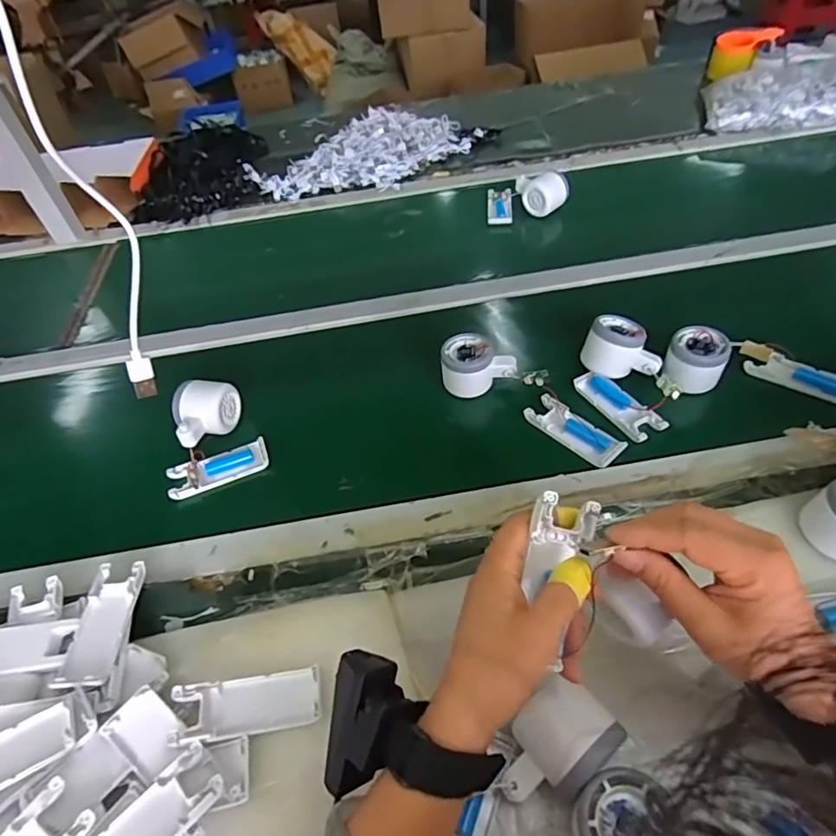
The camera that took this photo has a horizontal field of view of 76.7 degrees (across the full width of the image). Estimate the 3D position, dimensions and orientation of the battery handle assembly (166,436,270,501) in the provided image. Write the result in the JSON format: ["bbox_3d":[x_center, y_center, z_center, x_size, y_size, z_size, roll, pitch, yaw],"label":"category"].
[{"bbox_3d":[-0.215,0.053,0.571,0.103,0.012,0.045,-23,49,-11],"label":"battery handle assembly"}]

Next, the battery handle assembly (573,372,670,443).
[{"bbox_3d":[0.217,-0.015,0.578,0.040,0.014,0.103,-29,50,-16],"label":"battery handle assembly"}]

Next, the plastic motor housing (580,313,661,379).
[{"bbox_3d":[0.232,-0.077,0.599,0.083,0.053,0.054,14,51,20],"label":"plastic motor housing"}]

